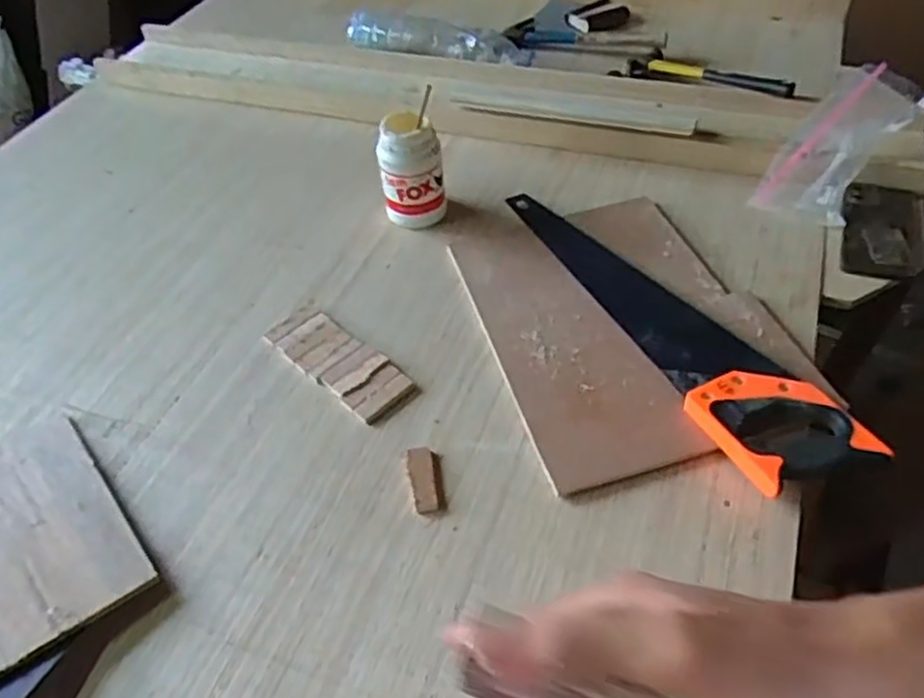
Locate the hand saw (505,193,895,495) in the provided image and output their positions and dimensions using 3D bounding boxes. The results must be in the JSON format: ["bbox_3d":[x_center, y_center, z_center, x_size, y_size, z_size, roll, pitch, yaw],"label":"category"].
[{"bbox_3d":[0.206,-0.050,0.788,0.113,0.037,0.503,-23,51,-16],"label":"hand saw"}]

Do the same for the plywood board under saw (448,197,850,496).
[{"bbox_3d":[0.176,-0.038,0.793,0.293,0.018,0.370,-14,49,-9],"label":"plywood board under saw"}]

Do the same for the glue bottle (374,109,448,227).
[{"bbox_3d":[-0.064,-0.228,0.913,0.079,0.126,0.060,-14,49,-9],"label":"glue bottle"}]

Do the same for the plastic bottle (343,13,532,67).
[{"bbox_3d":[-0.043,-0.515,1.206,0.329,0.056,0.056,17,52,18],"label":"plastic bottle"}]

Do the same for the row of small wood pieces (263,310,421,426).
[{"bbox_3d":[-0.133,0.015,0.789,0.185,0.016,0.068,34,58,29],"label":"row of small wood pieces"}]

